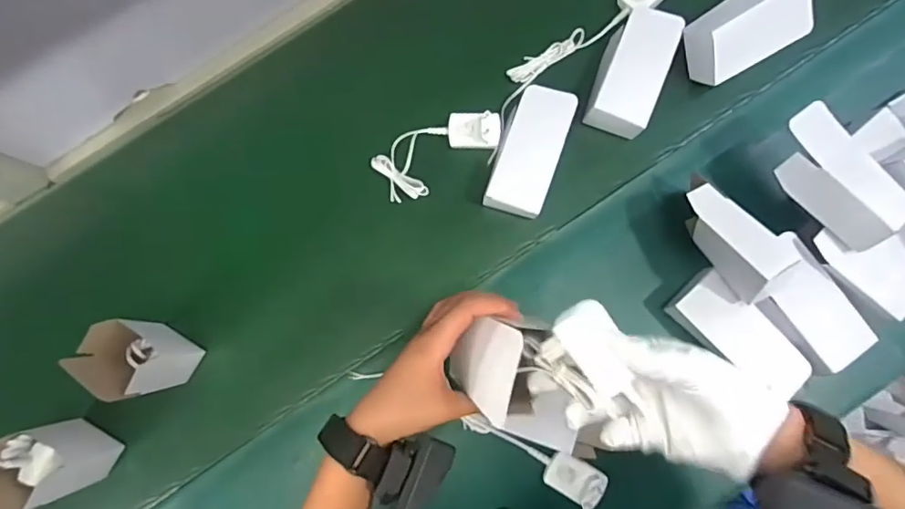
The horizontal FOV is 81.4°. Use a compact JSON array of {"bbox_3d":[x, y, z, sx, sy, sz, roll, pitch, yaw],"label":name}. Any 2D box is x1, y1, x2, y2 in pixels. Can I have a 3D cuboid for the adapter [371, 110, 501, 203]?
[{"bbox_3d":[-0.017,-0.119,0.616,0.156,0.038,0.083,-26,69,6],"label":"adapter"}]

